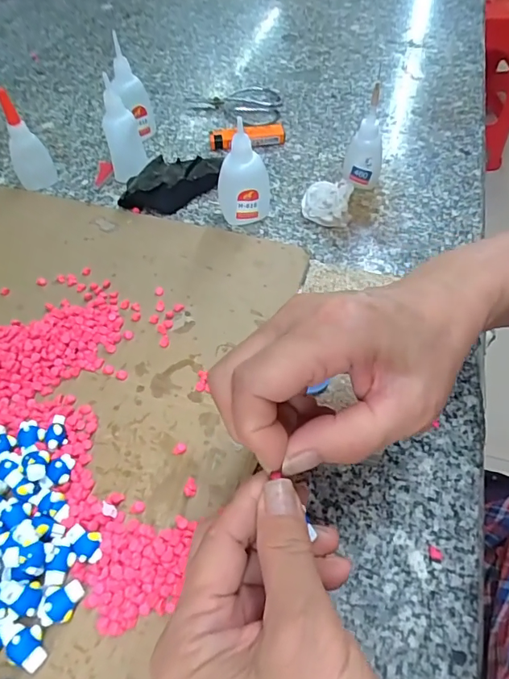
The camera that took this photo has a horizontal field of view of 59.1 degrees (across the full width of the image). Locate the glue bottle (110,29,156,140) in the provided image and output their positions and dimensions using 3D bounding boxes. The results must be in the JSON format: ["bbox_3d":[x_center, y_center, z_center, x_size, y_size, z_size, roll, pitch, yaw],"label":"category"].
[{"bbox_3d":[-0.125,-0.253,0.460,0.034,0.098,0.025,-12,55,-9],"label":"glue bottle"}]

